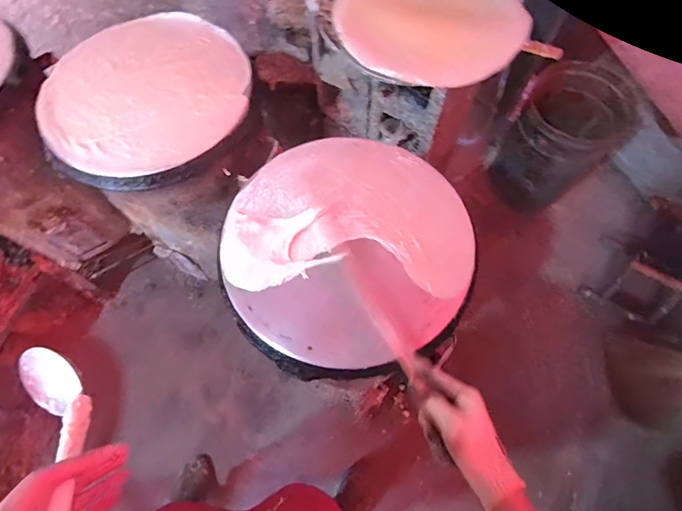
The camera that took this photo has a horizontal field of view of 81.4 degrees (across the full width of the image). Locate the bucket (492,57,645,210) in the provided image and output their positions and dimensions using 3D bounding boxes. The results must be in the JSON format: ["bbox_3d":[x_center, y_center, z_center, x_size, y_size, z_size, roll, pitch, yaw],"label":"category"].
[{"bbox_3d":[0.747,-0.401,1.393,0.318,0.371,0.327,0,67,1],"label":"bucket"}]

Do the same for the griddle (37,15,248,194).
[{"bbox_3d":[-0.356,-0.298,0.723,0.368,0.046,0.372,0,67,1],"label":"griddle"}]

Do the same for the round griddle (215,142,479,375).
[{"bbox_3d":[0.007,-0.025,0.590,0.353,0.029,0.375,0,67,1],"label":"round griddle"}]

